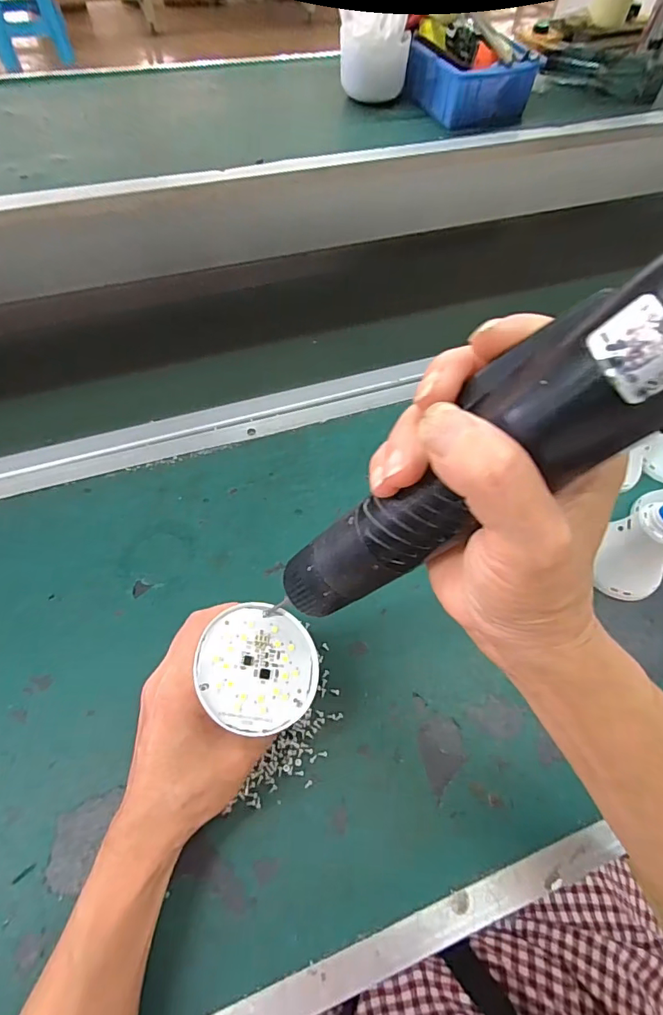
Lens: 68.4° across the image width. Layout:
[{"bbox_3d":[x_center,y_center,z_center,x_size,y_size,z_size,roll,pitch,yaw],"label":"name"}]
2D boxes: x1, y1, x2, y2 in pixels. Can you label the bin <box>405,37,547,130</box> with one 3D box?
[{"bbox_3d":[0.229,-0.703,0.819,0.165,0.096,0.134,-23,63,-16],"label":"bin"}]

